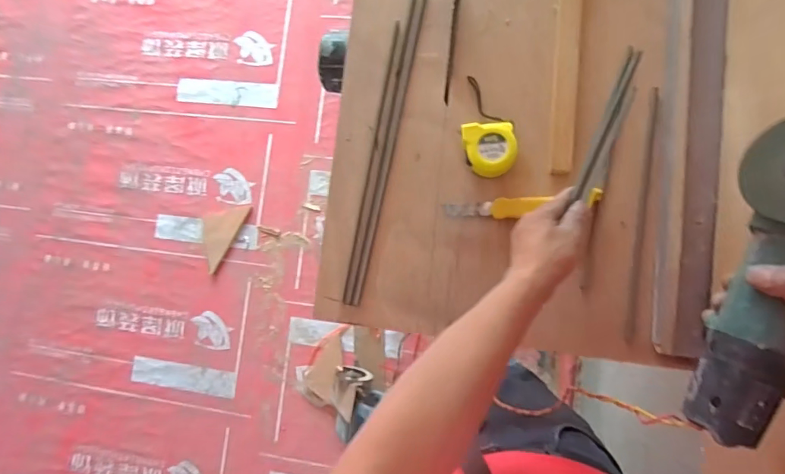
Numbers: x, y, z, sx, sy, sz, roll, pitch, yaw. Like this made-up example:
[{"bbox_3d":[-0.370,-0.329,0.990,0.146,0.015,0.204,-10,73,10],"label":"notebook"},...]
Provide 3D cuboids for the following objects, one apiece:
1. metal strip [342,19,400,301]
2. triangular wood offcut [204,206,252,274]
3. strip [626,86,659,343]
[{"bbox_3d":[-0.029,-0.110,0.643,0.011,0.007,0.404,10,87,8],"label":"metal strip"},{"bbox_3d":[-0.602,-0.017,1.532,0.129,0.027,0.243,28,90,9],"label":"triangular wood offcut"},{"bbox_3d":[0.329,-0.030,0.590,0.014,0.007,0.329,7,87,8],"label":"strip"}]

